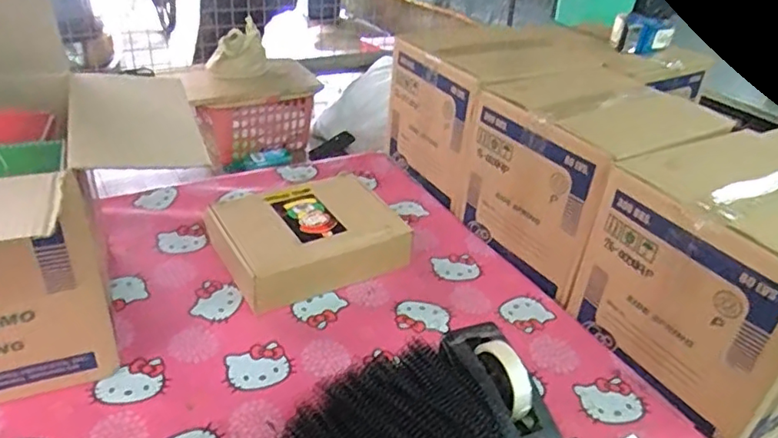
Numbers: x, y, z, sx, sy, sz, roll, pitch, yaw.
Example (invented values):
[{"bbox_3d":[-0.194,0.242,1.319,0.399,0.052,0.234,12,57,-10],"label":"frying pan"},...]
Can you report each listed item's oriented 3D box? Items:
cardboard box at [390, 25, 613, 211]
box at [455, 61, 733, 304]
[{"bbox_3d":[0.207,-0.217,1.205,0.330,0.273,0.275,-10,37,-22],"label":"cardboard box"},{"bbox_3d":[0.349,-0.080,1.017,0.324,0.270,0.290,-14,39,-28],"label":"box"}]

